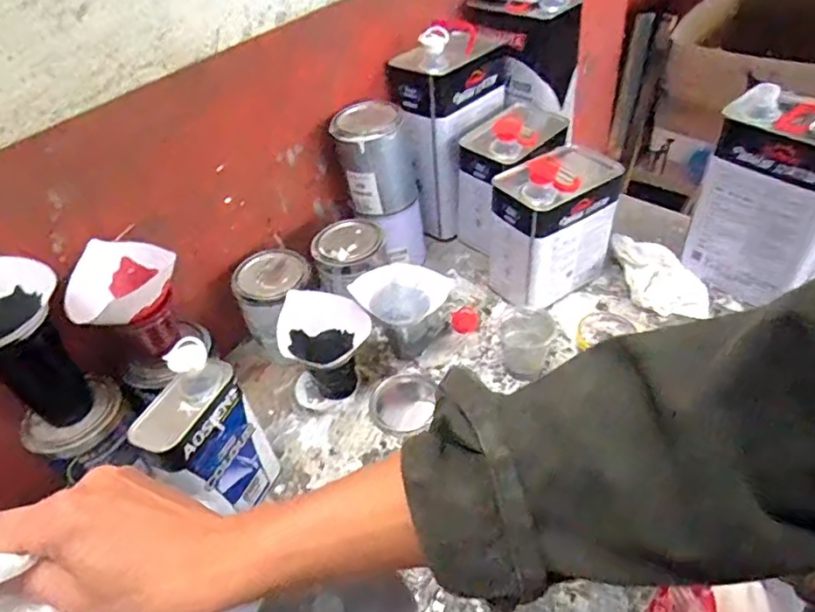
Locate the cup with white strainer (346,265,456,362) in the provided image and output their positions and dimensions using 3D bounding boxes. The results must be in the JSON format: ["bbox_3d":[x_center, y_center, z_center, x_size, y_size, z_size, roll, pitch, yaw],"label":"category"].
[{"bbox_3d":[-0.002,0.008,0.828,0.116,0.107,0.099,-24,47,-17],"label":"cup with white strainer"}]

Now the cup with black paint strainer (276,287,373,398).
[{"bbox_3d":[-0.108,0.051,0.785,0.118,0.128,0.094,-22,46,-15],"label":"cup with black paint strainer"}]

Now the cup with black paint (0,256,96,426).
[{"bbox_3d":[-0.397,0.044,0.610,0.085,0.188,0.118,27,54,30],"label":"cup with black paint"}]

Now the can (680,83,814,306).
[{"bbox_3d":[0.505,-0.144,0.806,0.167,0.262,0.116,32,56,33],"label":"can"}]

